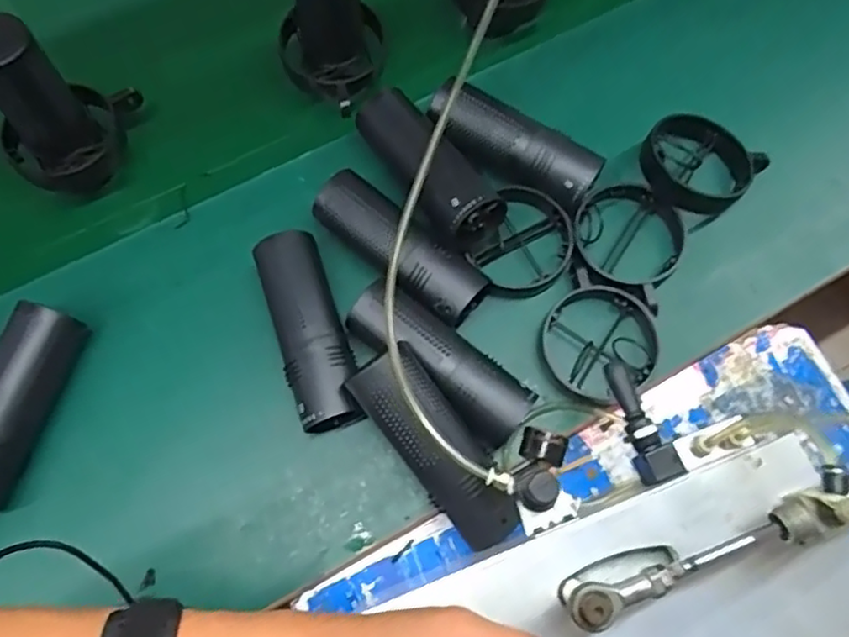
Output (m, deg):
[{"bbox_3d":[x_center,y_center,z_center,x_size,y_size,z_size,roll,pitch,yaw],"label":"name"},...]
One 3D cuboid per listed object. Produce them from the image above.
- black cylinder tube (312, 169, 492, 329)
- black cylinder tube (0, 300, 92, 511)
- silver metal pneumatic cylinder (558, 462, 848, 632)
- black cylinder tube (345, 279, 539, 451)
[{"bbox_3d":[-0.022,-0.058,0.567,0.058,0.067,0.162,-43,78,-13],"label":"black cylinder tube"},{"bbox_3d":[-0.326,0.070,0.514,0.049,0.047,0.163,13,72,3],"label":"black cylinder tube"},{"bbox_3d":[0.182,0.099,0.326,0.237,0.042,0.030,-20,73,-7],"label":"silver metal pneumatic cylinder"},{"bbox_3d":[0.012,0.035,0.531,0.164,0.053,0.057,38,75,11],"label":"black cylinder tube"}]

